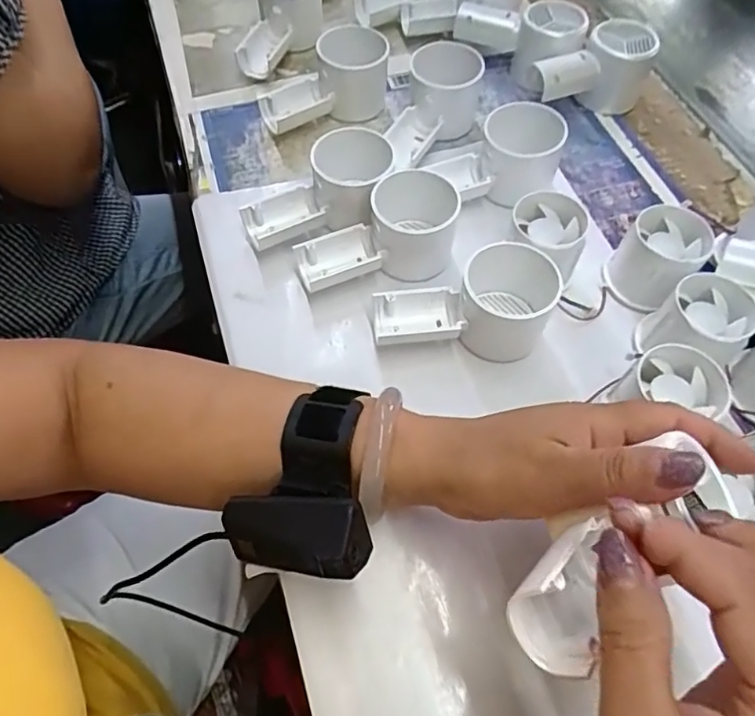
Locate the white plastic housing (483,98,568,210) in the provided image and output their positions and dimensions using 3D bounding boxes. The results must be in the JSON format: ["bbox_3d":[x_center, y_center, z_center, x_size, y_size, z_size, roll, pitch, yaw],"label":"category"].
[{"bbox_3d":[0.109,-0.154,0.440,0.057,0.055,0.052,10,60,5],"label":"white plastic housing"}]

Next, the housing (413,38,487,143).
[{"bbox_3d":[0.055,-0.220,0.478,0.058,0.055,0.070,10,60,5],"label":"housing"}]

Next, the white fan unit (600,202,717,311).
[{"bbox_3d":[0.191,-0.067,0.398,0.053,0.050,0.063,37,66,19],"label":"white fan unit"}]

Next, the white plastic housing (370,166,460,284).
[{"bbox_3d":[0.026,-0.093,0.403,0.059,0.052,0.055,5,60,2],"label":"white plastic housing"}]

